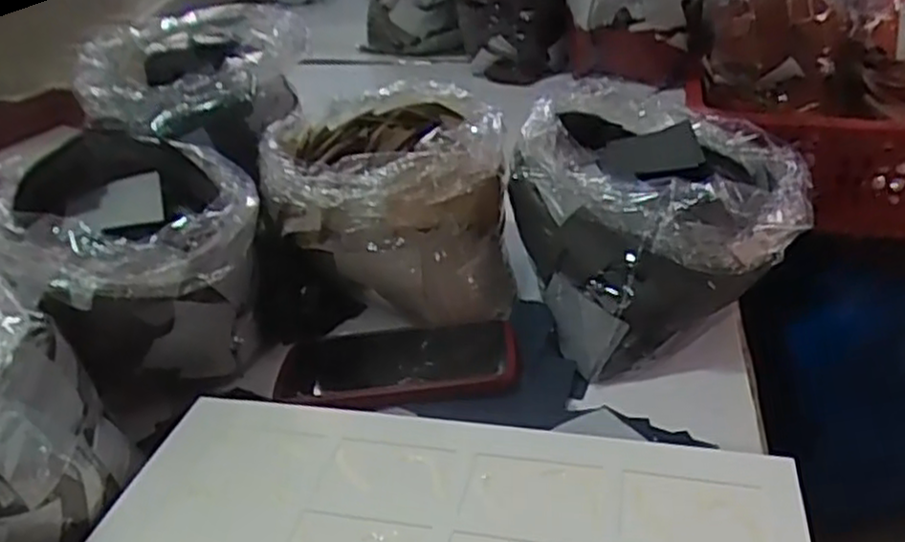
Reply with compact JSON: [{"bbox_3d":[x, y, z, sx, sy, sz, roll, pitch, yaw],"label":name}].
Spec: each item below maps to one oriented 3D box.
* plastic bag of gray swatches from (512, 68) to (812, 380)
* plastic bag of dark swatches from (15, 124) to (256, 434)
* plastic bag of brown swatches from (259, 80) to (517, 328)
[{"bbox_3d":[0.156,-0.045,0.587,0.192,0.132,0.195,-11,33,-11],"label":"plastic bag of gray swatches"},{"bbox_3d":[-0.222,-0.003,0.547,0.165,0.144,0.165,-16,34,-20],"label":"plastic bag of dark swatches"},{"bbox_3d":[-0.053,-0.064,0.637,0.195,0.120,0.206,-4,31,-1],"label":"plastic bag of brown swatches"}]

